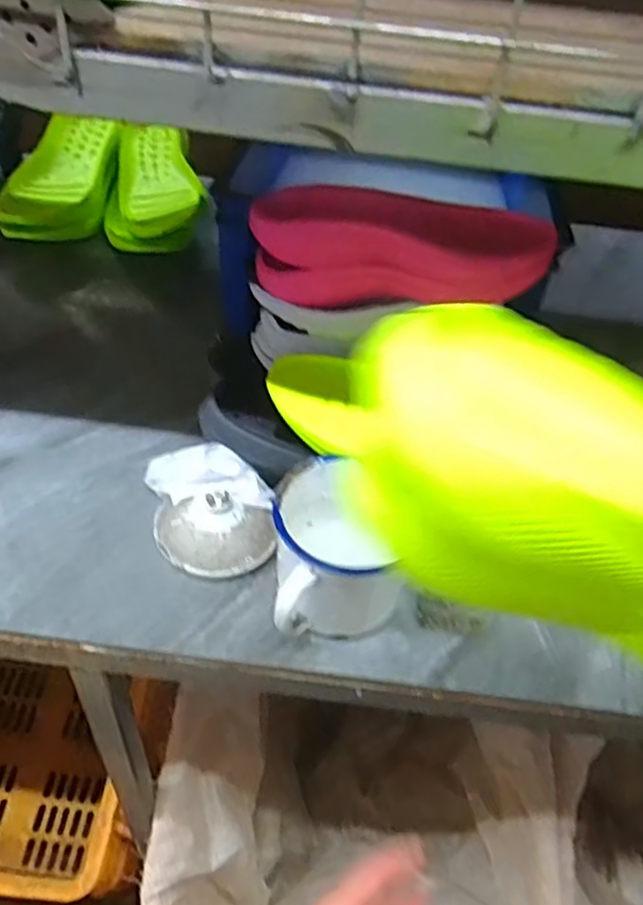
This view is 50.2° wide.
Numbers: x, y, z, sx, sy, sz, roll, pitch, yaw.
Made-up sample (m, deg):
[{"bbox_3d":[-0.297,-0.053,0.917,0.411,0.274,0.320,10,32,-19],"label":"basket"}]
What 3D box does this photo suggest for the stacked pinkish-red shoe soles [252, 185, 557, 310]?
[{"bbox_3d":[0.063,-0.164,0.573,0.245,0.083,0.053,11,45,4],"label":"stacked pinkish-red shoe soles"}]

